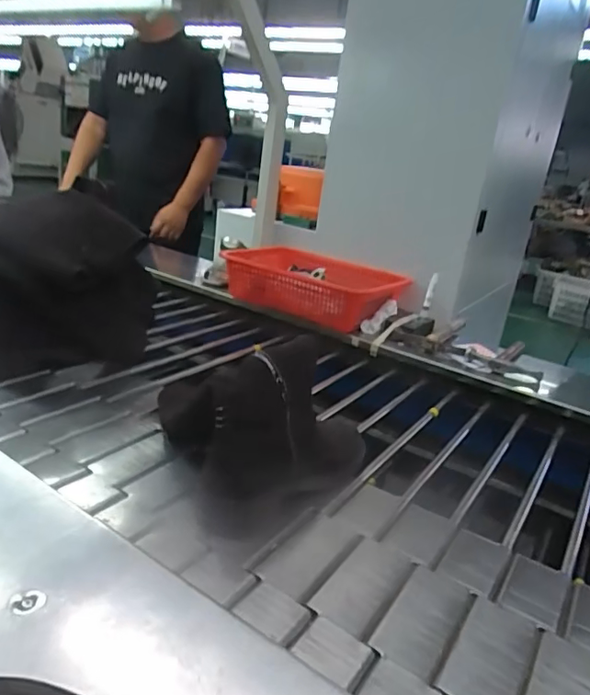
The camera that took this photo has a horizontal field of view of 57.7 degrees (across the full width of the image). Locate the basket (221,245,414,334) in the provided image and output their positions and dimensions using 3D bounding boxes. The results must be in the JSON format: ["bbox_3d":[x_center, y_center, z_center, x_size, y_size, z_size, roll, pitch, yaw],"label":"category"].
[{"bbox_3d":[0.057,-0.146,1.348,0.406,0.130,0.306,20,26,30],"label":"basket"}]

